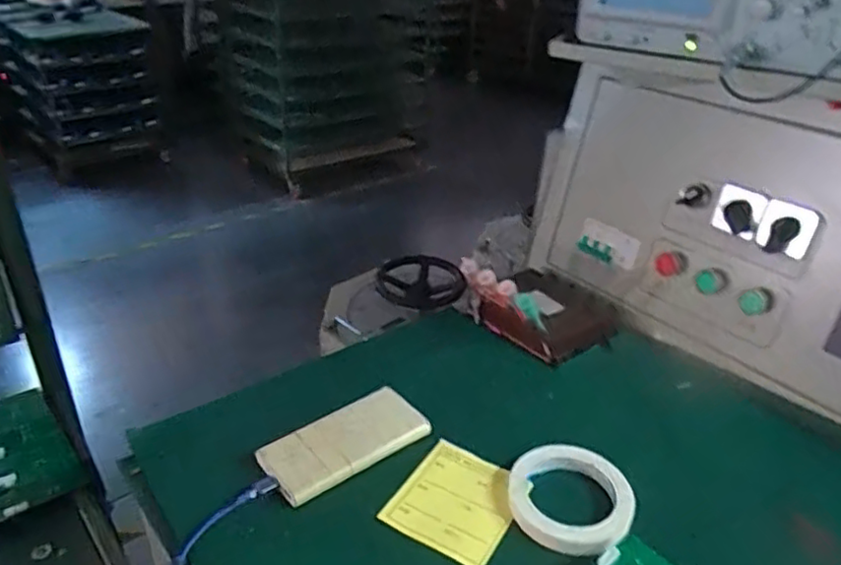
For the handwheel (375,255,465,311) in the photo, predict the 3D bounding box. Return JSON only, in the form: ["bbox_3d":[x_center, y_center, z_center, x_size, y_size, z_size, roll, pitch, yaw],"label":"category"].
[{"bbox_3d":[0.002,-0.001,1.224,0.159,0.043,0.159,2,29,1],"label":"handwheel"}]

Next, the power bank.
[{"bbox_3d":[-0.069,0.149,0.611,0.150,0.013,0.071,-20,36,-33],"label":"power bank"}]

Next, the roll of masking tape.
[{"bbox_3d":[0.126,0.183,0.554,0.101,0.025,0.104,1,29,-1],"label":"roll of masking tape"}]

